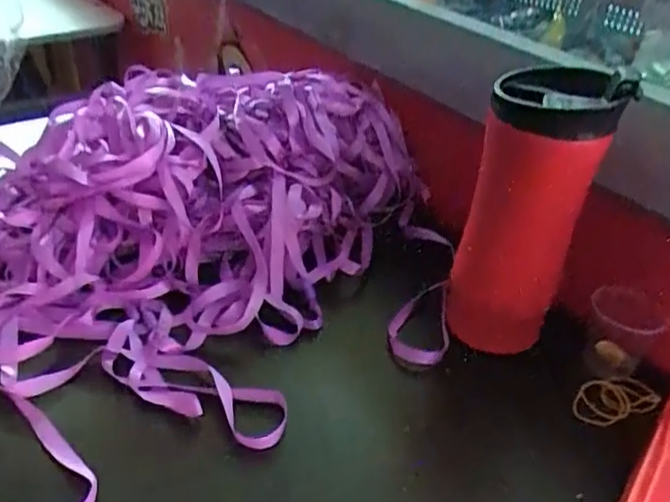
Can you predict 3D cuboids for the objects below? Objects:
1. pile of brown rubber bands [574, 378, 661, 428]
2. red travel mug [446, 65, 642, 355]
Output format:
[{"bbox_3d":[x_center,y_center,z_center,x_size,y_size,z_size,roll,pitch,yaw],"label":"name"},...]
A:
[{"bbox_3d":[0.186,0.100,0.420,0.053,0.009,0.029,-20,59,1],"label":"pile of brown rubber bands"},{"bbox_3d":[0.127,-0.026,0.423,0.074,0.190,0.073,19,38,19],"label":"red travel mug"}]

